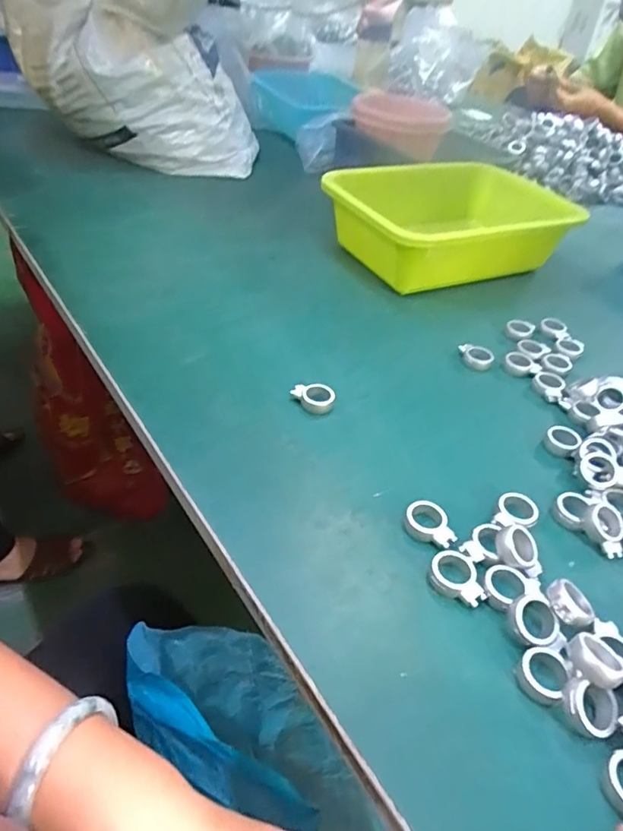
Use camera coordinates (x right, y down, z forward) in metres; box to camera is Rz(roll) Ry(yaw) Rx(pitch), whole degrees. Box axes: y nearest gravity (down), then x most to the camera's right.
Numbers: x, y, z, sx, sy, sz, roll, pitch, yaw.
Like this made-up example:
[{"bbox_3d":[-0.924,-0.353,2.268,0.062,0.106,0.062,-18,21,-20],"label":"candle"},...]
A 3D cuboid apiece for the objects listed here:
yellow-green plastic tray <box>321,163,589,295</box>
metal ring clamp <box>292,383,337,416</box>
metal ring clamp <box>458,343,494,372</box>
[{"bbox_3d":[0.158,-0.218,0.623,0.246,0.075,0.197,-6,43,-15],"label":"yellow-green plastic tray"},{"bbox_3d":[0.001,-0.014,0.426,0.033,0.011,0.024,18,42,12],"label":"metal ring clamp"},{"bbox_3d":[0.150,-0.054,0.494,0.032,0.012,0.025,14,41,8],"label":"metal ring clamp"}]

